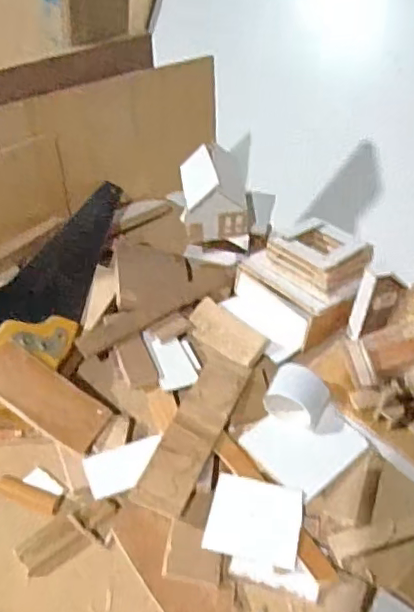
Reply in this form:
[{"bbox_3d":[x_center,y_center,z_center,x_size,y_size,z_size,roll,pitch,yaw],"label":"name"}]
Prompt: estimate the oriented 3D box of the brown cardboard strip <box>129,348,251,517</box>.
[{"bbox_3d":[-0.009,0.124,0.592,0.052,0.023,0.196,17,46,14],"label":"brown cardboard strip"}]

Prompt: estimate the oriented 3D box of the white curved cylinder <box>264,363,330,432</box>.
[{"bbox_3d":[0.098,0.097,0.612,0.062,0.038,0.060,21,47,17],"label":"white curved cylinder"}]

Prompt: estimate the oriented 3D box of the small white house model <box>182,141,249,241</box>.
[{"bbox_3d":[0.007,-0.147,0.741,0.081,0.087,0.095,-4,45,-7],"label":"small white house model"}]

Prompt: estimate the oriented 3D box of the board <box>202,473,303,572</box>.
[{"bbox_3d":[0.045,0.195,0.530,0.083,0.010,0.074,11,45,8],"label":"board"}]

